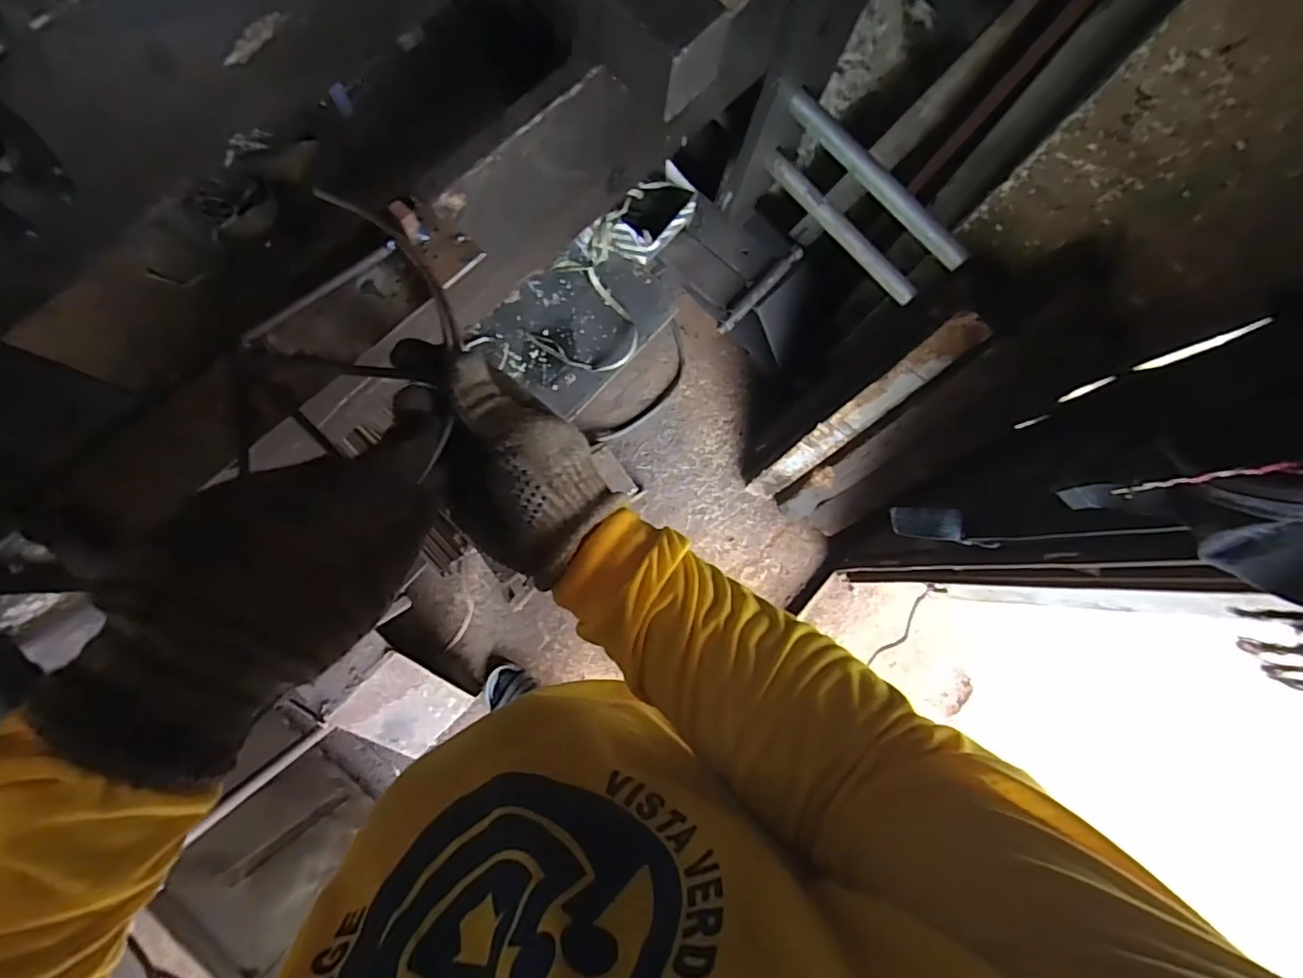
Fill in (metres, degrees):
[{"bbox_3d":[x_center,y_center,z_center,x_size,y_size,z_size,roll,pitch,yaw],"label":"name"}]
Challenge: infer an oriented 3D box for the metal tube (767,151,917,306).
[{"bbox_3d":[0.244,-0.335,0.753,0.028,0.026,0.253,-41,87,-8],"label":"metal tube"}]

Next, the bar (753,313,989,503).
[{"bbox_3d":[0.343,-0.110,1.063,0.061,0.624,0.026,44,60,2],"label":"bar"}]

